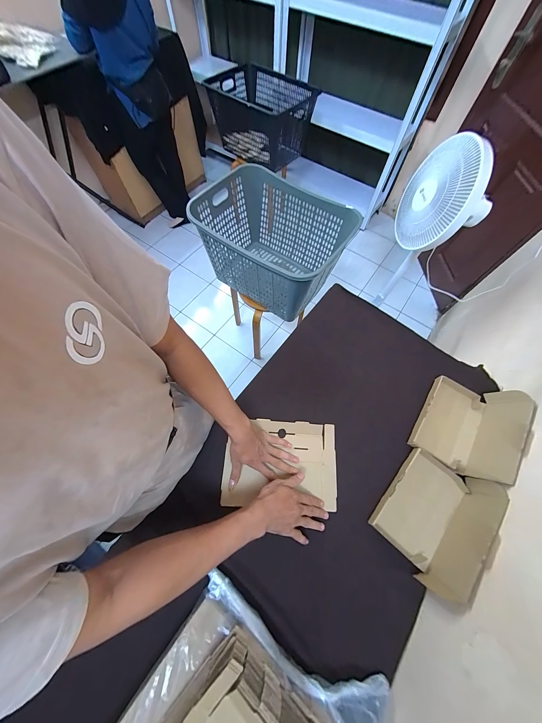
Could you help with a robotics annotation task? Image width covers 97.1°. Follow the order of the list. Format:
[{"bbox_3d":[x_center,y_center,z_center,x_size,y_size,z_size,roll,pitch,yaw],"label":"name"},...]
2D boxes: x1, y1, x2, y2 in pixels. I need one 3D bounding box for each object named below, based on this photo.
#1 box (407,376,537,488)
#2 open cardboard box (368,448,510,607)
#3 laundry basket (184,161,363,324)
[{"bbox_3d":[0.456,0.139,0.551,0.172,0.112,0.217,28,69,11],"label":"box"},{"bbox_3d":[0.335,0.307,0.486,0.161,0.120,0.226,38,72,15],"label":"open cardboard box"},{"bbox_3d":[-0.002,-0.483,1.026,0.554,0.321,0.416,34,71,13],"label":"laundry basket"}]

